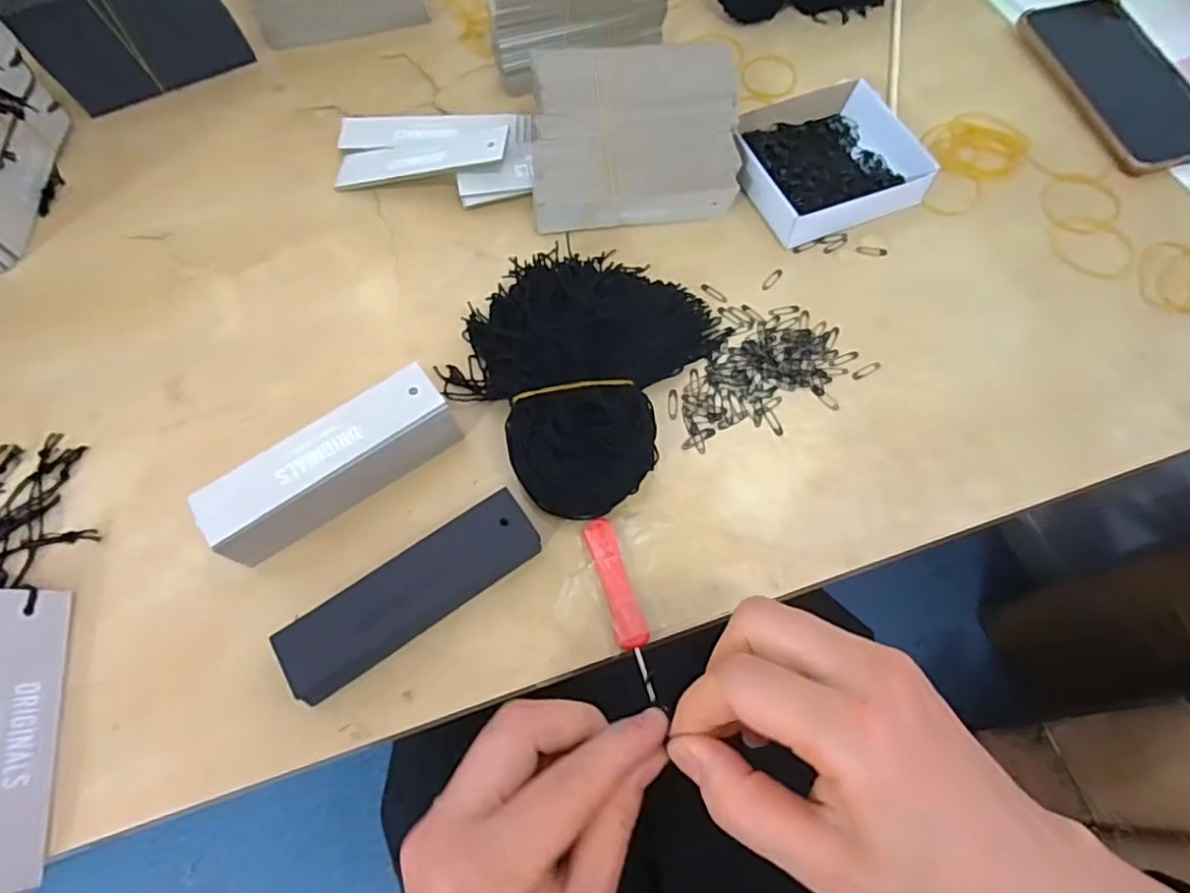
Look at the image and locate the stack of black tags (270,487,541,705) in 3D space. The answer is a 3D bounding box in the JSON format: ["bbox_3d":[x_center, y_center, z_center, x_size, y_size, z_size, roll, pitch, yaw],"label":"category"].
[{"bbox_3d":[-0.085,0.071,0.298,0.124,0.023,0.038,-32,69,-14],"label":"stack of black tags"}]

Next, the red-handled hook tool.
[{"bbox_3d":[0.014,0.077,0.302,0.015,0.004,0.089,-16,65,-7],"label":"red-handled hook tool"}]

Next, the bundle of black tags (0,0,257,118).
[{"bbox_3d":[-0.330,-0.299,0.445,0.125,0.081,0.031,-34,69,-14],"label":"bundle of black tags"}]

